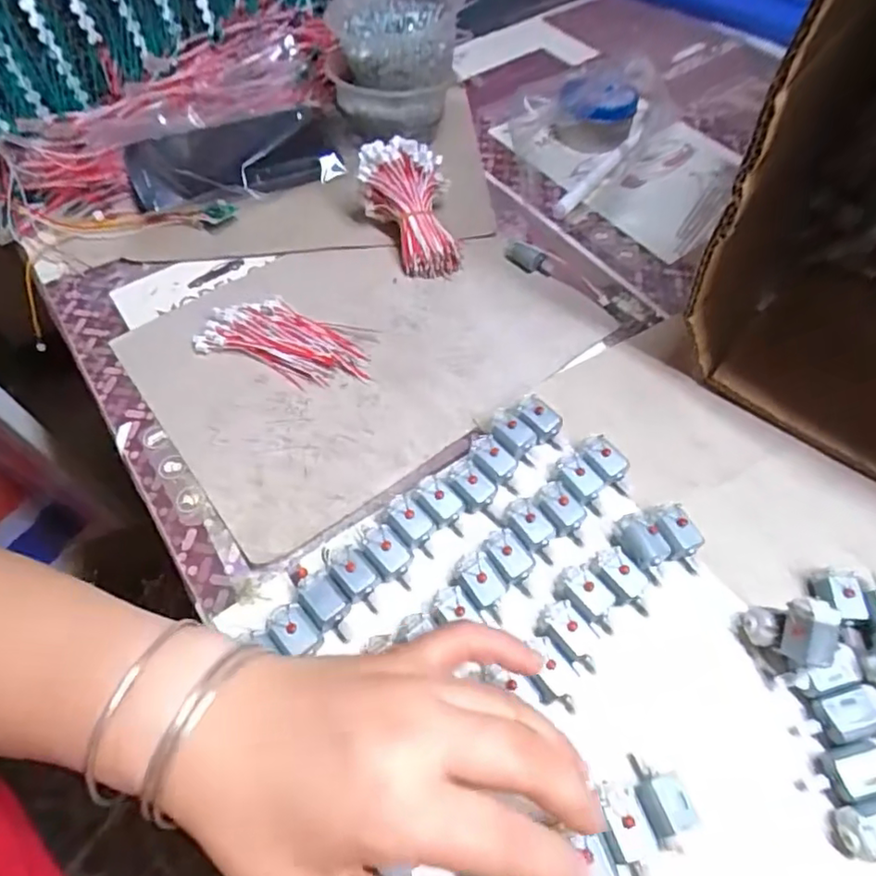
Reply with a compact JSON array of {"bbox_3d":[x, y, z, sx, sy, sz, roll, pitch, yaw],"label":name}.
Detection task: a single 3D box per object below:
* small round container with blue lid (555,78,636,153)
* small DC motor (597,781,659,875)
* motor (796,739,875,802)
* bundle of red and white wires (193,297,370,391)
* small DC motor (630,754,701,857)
[{"bbox_3d":[0.128,-0.265,0.484,0.061,0.030,0.061,13,60,10],"label":"small round container with blue lid"},{"bbox_3d":[0.078,0.163,0.245,0.018,0.017,0.038,-16,60,-7],"label":"small DC motor"},{"bbox_3d":[0.176,0.143,0.253,0.036,0.018,0.019,-15,59,-7],"label":"motor"},{"bbox_3d":[-0.100,-0.063,0.388,0.110,0.012,0.052,22,62,15],"label":"bundle of red and white wires"},{"bbox_3d":[0.094,0.154,0.251,0.020,0.022,0.034,-11,59,-4],"label":"small DC motor"}]

